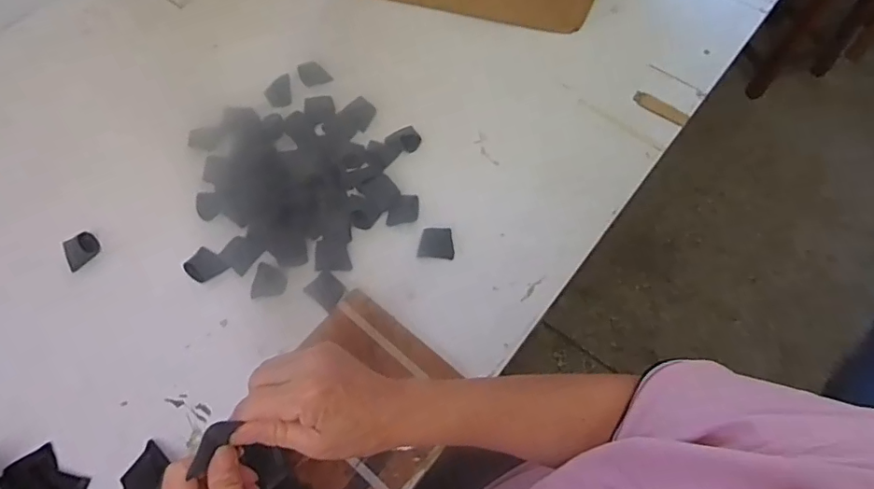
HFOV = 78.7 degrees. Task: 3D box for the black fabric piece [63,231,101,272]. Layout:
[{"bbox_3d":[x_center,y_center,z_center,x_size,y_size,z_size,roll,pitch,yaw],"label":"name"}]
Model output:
[{"bbox_3d":[-0.424,0.007,0.637,0.035,0.020,0.037,-27,70,-11],"label":"black fabric piece"}]

